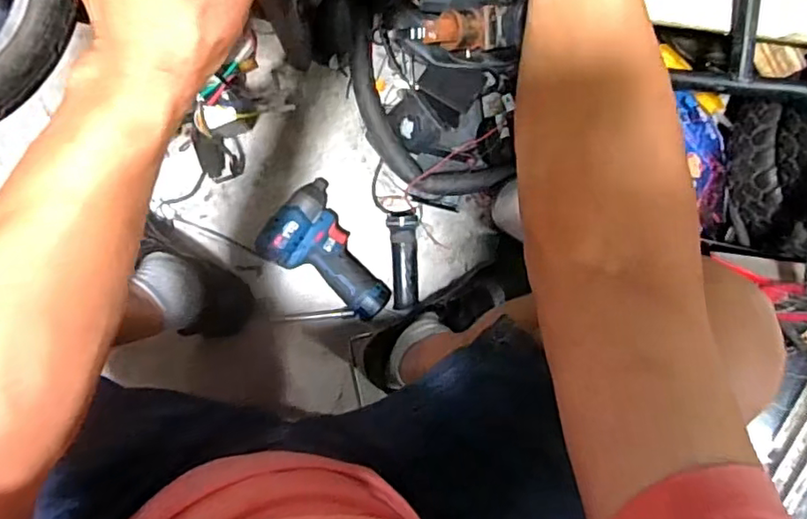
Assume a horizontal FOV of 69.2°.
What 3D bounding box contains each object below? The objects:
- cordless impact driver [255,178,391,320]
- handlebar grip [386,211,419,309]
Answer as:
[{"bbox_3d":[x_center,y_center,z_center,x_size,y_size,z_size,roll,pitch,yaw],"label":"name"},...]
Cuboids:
[{"bbox_3d":[-0.111,0.002,0.783,0.112,0.064,0.187,-30,96,-3],"label":"cordless impact driver"},{"bbox_3d":[0.002,0.001,0.804,0.041,0.035,0.133,-3,94,-5],"label":"handlebar grip"}]

